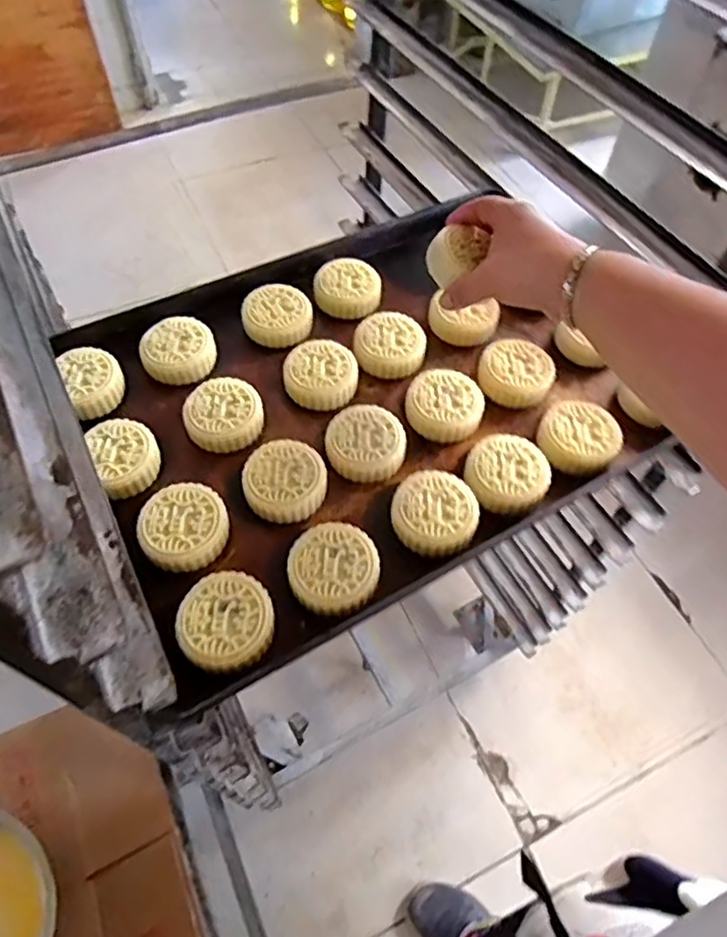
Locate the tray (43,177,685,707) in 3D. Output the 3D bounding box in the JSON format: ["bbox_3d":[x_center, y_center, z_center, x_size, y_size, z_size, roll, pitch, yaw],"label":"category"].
[{"bbox_3d":[-0.012,-0.071,0.580,0.480,0.037,0.379,-26,61,-18],"label":"tray"}]

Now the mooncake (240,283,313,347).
[{"bbox_3d":[-0.091,-0.161,0.631,0.071,0.022,0.069,2,56,-1],"label":"mooncake"}]

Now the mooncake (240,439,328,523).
[{"bbox_3d":[-0.068,0.009,0.522,0.070,0.023,0.070,12,57,5],"label":"mooncake"}]

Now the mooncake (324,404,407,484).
[{"bbox_3d":[0.002,-0.024,0.547,0.070,0.020,0.071,9,56,3],"label":"mooncake"}]

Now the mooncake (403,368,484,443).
[{"bbox_3d":[0.076,-0.061,0.575,0.071,0.027,0.067,1,56,-2],"label":"mooncake"}]

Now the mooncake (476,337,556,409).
[{"bbox_3d":[0.150,-0.096,0.596,0.072,0.024,0.069,1,56,-2],"label":"mooncake"}]

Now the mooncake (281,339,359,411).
[{"bbox_3d":[-0.042,-0.093,0.591,0.072,0.024,0.067,2,56,-1],"label":"mooncake"}]

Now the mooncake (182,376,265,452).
[{"bbox_3d":[-0.130,-0.052,0.563,0.071,0.021,0.070,-2,56,-4],"label":"mooncake"}]

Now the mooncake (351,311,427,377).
[{"bbox_3d":[0.028,-0.127,0.614,0.072,0.020,0.070,1,56,-2],"label":"mooncake"}]

